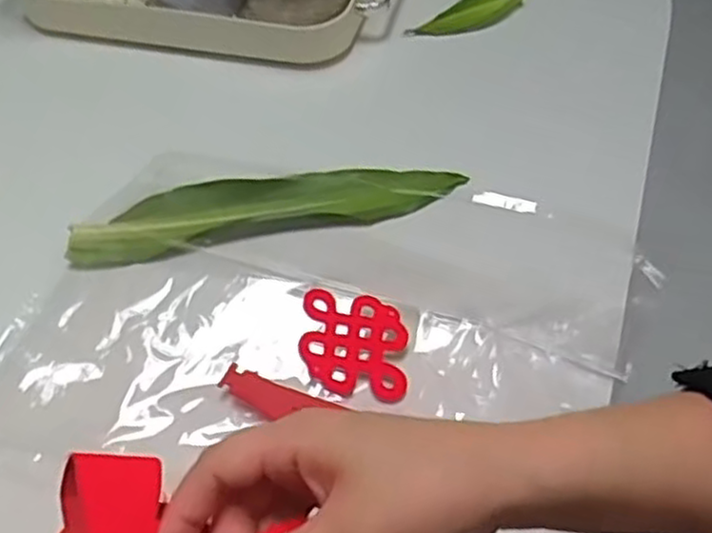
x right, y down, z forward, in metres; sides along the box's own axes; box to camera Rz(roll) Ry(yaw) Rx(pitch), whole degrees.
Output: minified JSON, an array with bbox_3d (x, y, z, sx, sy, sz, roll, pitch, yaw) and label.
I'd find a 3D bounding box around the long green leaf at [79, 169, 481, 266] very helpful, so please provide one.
[{"bbox_3d":[-0.060,-0.042,0.517,0.270,0.010,0.055,-7,51,-4],"label":"long green leaf"}]

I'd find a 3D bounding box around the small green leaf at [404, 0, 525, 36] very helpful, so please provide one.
[{"bbox_3d":[0.099,-0.224,0.652,0.106,0.022,0.034,-21,52,2],"label":"small green leaf"}]

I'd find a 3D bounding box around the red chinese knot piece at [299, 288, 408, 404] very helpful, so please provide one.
[{"bbox_3d":[-0.002,0.045,0.448,0.065,0.010,0.062,4,51,5],"label":"red chinese knot piece"}]

